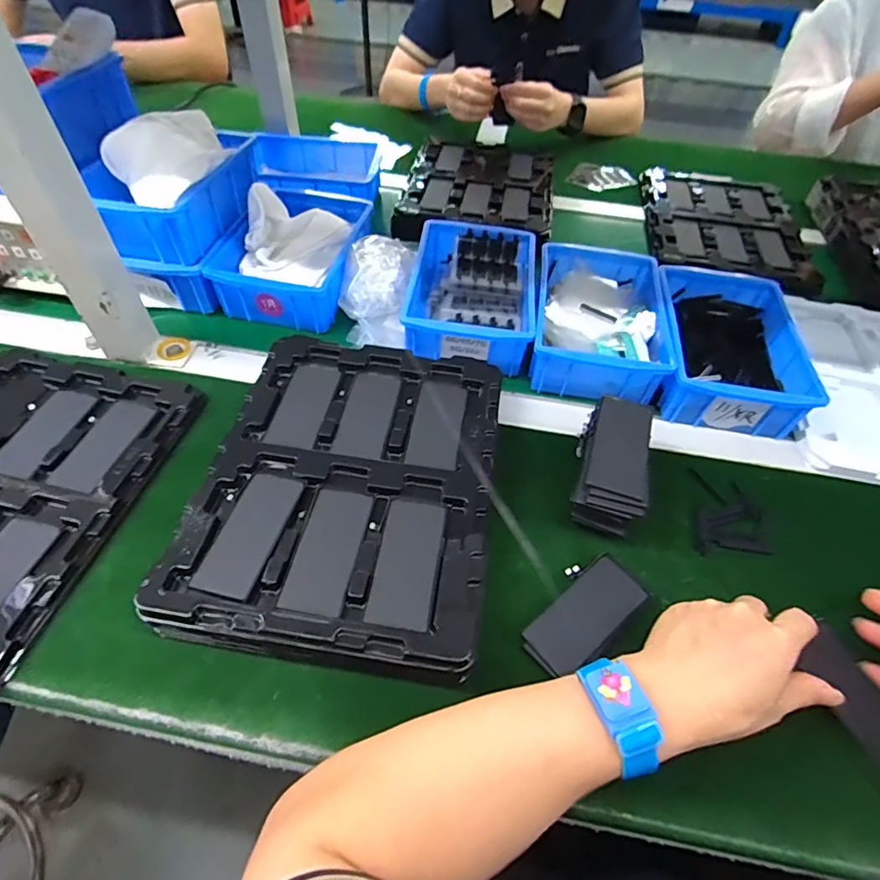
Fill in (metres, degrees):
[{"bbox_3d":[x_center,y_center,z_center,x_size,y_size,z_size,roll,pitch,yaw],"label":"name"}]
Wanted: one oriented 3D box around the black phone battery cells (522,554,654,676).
[{"bbox_3d":[0.108,0.129,0.374,0.103,0.007,0.044,-32,60,-26],"label":"black phone battery cells"}]

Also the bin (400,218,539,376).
[{"bbox_3d":[0.037,-0.169,0.577,0.134,0.056,0.202,6,51,1],"label":"bin"}]

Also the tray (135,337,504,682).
[{"bbox_3d":[-0.069,0.033,0.414,0.223,0.037,0.282,8,51,3],"label":"tray"}]

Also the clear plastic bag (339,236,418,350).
[{"bbox_3d":[-0.072,-0.164,0.565,0.073,0.072,0.136,7,51,2],"label":"clear plastic bag"}]

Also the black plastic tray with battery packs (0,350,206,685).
[{"bbox_3d":[-0.361,0.037,0.414,0.215,0.017,0.275,12,52,6],"label":"black plastic tray with battery packs"}]

